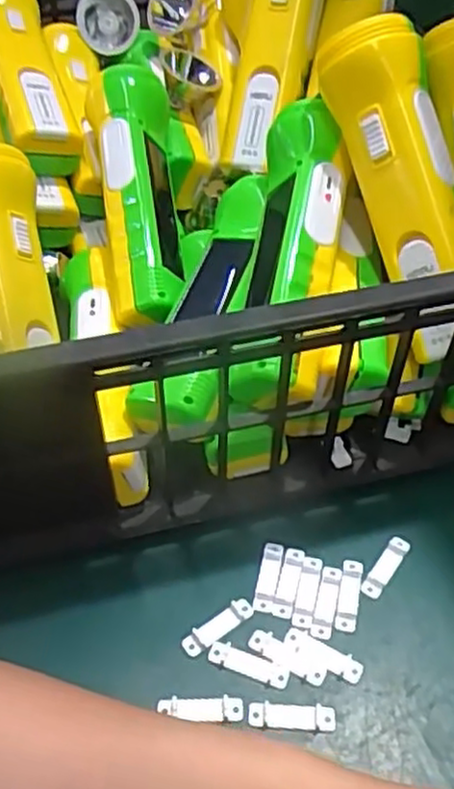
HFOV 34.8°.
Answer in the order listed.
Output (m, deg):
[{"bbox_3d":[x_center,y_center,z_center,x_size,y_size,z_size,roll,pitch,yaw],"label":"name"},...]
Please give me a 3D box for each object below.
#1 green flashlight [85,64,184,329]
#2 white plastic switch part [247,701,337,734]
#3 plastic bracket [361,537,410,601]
[{"bbox_3d":[-0.054,-0.110,0.433,0.046,0.058,0.162,-5,71,-6],"label":"green flashlight"},{"bbox_3d":[0.028,0.139,0.312,0.037,0.004,0.011,4,48,0],"label":"white plastic switch part"},{"bbox_3d":[0.079,0.084,0.359,0.010,0.004,0.037,30,54,22],"label":"plastic bracket"}]

